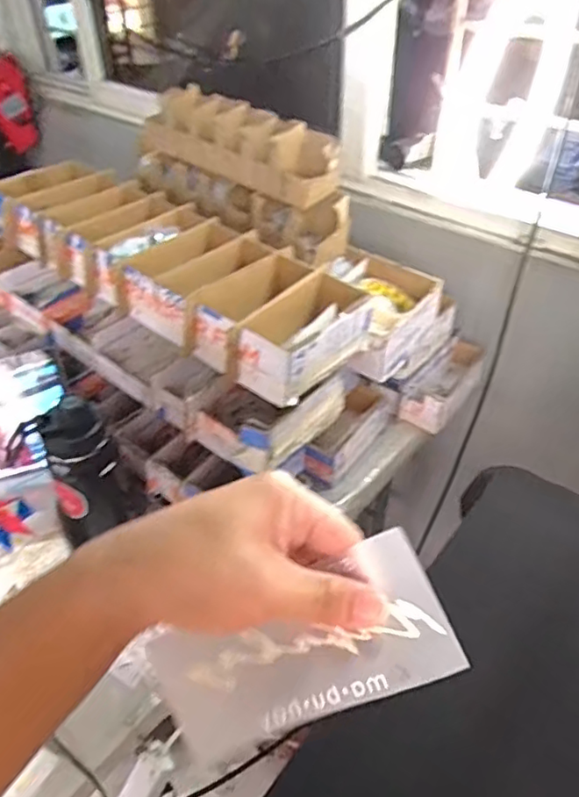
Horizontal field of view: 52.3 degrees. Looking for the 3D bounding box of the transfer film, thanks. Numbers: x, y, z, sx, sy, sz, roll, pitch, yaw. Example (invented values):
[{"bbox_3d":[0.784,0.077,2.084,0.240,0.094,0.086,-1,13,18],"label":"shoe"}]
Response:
[{"bbox_3d":[0.003,0.125,0.290,0.150,0.011,0.067,-29,80,16],"label":"transfer film"}]

